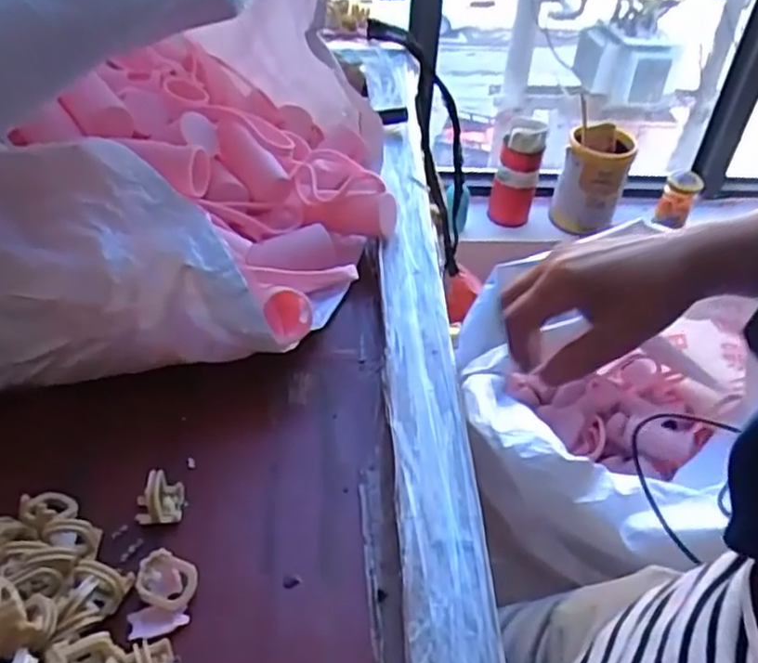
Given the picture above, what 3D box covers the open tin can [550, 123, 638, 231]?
[{"bbox_3d":[0.407,-0.282,1.340,0.112,0.190,0.139,19,43,15],"label":"open tin can"}]

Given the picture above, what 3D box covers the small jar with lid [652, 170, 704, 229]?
[{"bbox_3d":[0.590,-0.256,1.383,0.064,0.120,0.053,23,44,19],"label":"small jar with lid"}]

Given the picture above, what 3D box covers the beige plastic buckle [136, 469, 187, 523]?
[{"bbox_3d":[-0.107,0.081,0.341,0.023,0.019,0.021,-4,42,-11],"label":"beige plastic buckle"}]

